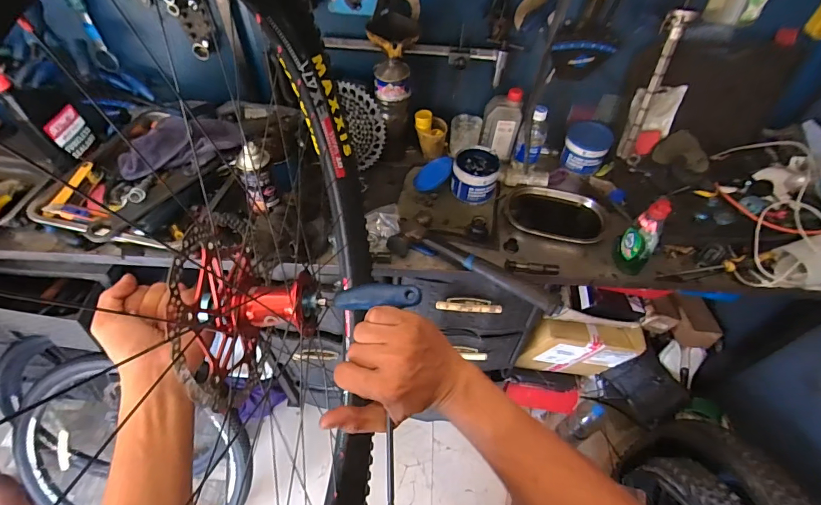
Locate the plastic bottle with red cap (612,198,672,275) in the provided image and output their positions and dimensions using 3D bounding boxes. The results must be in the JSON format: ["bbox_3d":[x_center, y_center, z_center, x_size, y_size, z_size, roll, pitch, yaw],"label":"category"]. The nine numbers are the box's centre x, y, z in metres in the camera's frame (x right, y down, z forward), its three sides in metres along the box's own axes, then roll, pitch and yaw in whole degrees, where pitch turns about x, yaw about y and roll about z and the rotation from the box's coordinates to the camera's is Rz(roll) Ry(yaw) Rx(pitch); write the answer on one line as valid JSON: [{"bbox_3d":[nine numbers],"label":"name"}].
[{"bbox_3d":[0.437,-0.036,0.761,0.065,0.149,0.066,30,55,22],"label":"plastic bottle with red cap"}]

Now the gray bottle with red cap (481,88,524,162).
[{"bbox_3d":[0.211,-0.299,0.949,0.082,0.154,0.047,9,50,5],"label":"gray bottle with red cap"}]

